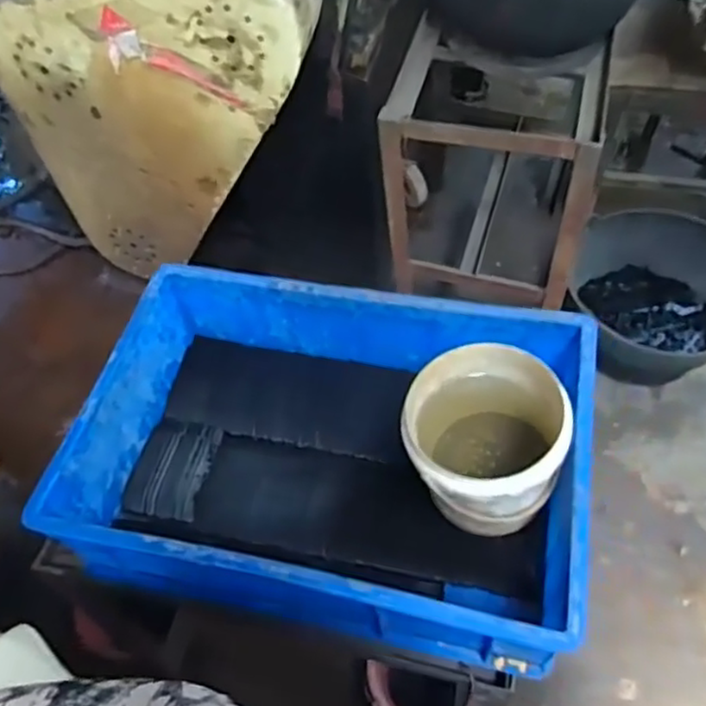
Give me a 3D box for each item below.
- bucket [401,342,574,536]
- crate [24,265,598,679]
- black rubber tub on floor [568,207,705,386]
[{"bbox_3d":[0.131,0.101,0.695,0.151,0.144,0.142,-1,56,2],"label":"bucket"},{"bbox_3d":[-0.023,0.101,0.739,0.505,0.179,0.340,10,57,10],"label":"crate"},{"bbox_3d":[0.714,-0.157,1.593,0.316,0.201,0.397,-9,56,-3],"label":"black rubber tub on floor"}]

